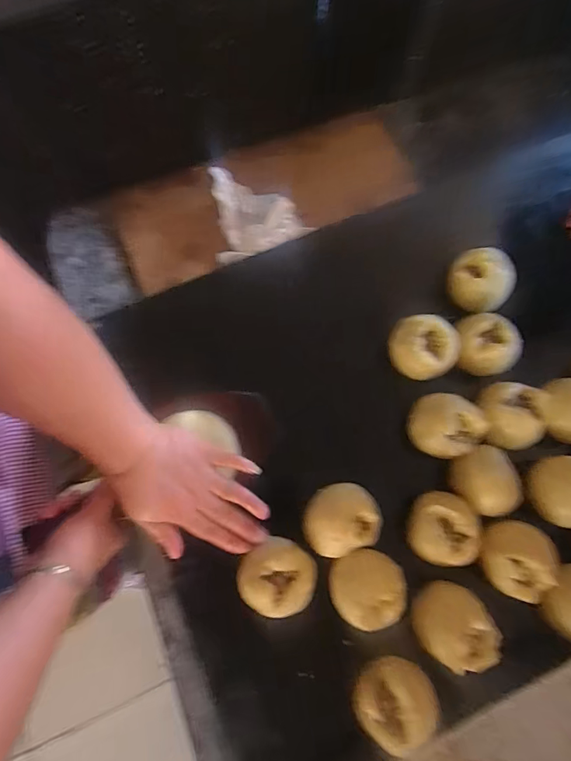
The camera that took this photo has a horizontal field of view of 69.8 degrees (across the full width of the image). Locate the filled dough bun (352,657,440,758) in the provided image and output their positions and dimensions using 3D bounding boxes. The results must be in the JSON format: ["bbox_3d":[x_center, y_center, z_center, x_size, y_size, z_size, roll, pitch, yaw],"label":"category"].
[{"bbox_3d":[0.109,0.318,0.409,0.074,0.062,0.070,0,74,-1],"label":"filled dough bun"}]

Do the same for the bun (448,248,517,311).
[{"bbox_3d":[0.244,-0.126,0.519,0.065,0.067,0.077,-40,79,-10],"label":"bun"}]

